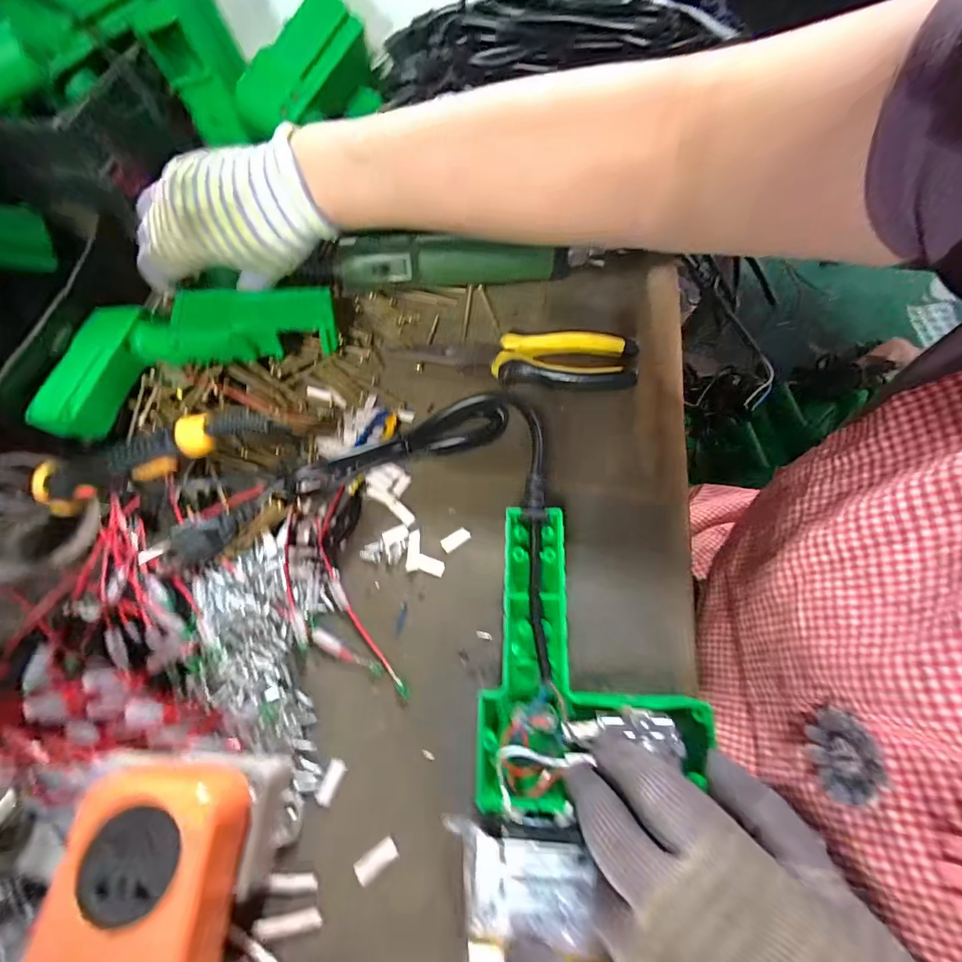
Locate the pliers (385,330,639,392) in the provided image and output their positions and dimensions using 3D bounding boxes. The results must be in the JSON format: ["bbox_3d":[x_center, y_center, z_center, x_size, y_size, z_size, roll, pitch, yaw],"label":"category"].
[{"bbox_3d":[0.025,-0.096,0.339,0.181,0.023,0.042,6,66,5],"label":"pliers"}]

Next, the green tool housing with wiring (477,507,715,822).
[{"bbox_3d":[0.057,0.090,0.237,0.112,0.031,0.149,1,66,1],"label":"green tool housing with wiring"}]

